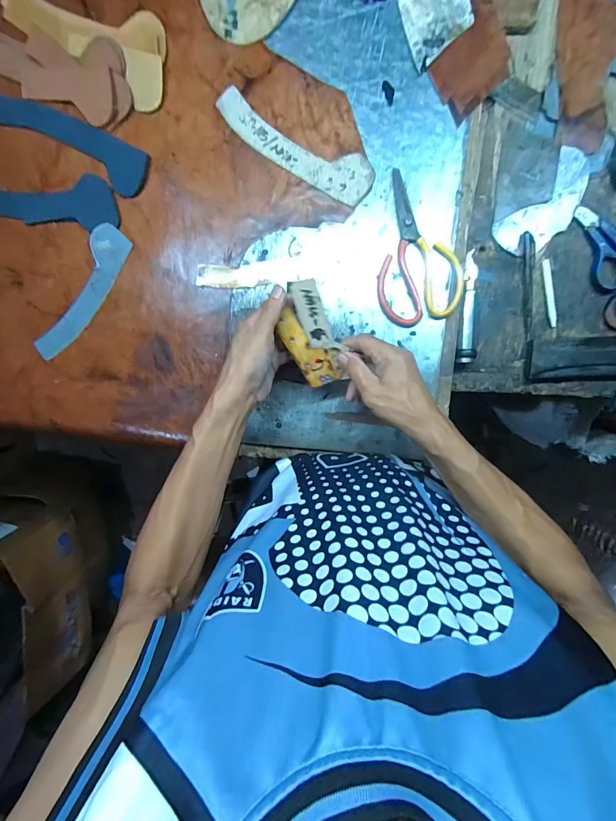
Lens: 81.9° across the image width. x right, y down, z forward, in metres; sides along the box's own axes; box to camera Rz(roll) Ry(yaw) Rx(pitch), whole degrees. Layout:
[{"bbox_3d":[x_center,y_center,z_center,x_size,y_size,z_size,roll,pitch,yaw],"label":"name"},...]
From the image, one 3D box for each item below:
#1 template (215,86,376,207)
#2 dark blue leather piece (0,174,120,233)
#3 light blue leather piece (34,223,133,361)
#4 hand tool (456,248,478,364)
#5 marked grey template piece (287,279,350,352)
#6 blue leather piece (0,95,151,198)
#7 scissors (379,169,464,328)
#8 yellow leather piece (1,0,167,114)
[{"bbox_3d":[-0.017,-0.325,0.437,0.207,0.004,0.053,29,99,-2],"label":"template"},{"bbox_3d":[-0.352,-0.277,0.458,0.218,0.005,0.063,8,99,1],"label":"dark blue leather piece"},{"bbox_3d":[-0.307,-0.155,0.479,0.051,0.005,0.197,37,99,-4],"label":"light blue leather piece"},{"bbox_3d":[0.206,-0.132,0.455,0.021,0.023,0.139,3,99,2],"label":"hand tool"},{"bbox_3d":[0.007,-0.102,0.391,0.031,0.006,0.083,-17,116,21],"label":"marked grey template piece"},{"bbox_3d":[-0.295,-0.337,0.444,0.197,0.009,0.054,27,103,-1],"label":"blue leather piece"},{"bbox_3d":[0.142,-0.199,0.443,0.099,0.019,0.182,3,99,2],"label":"scissors"},{"bbox_3d":[-0.258,-0.462,0.426,0.217,0.014,0.098,33,98,-2],"label":"yellow leather piece"}]

